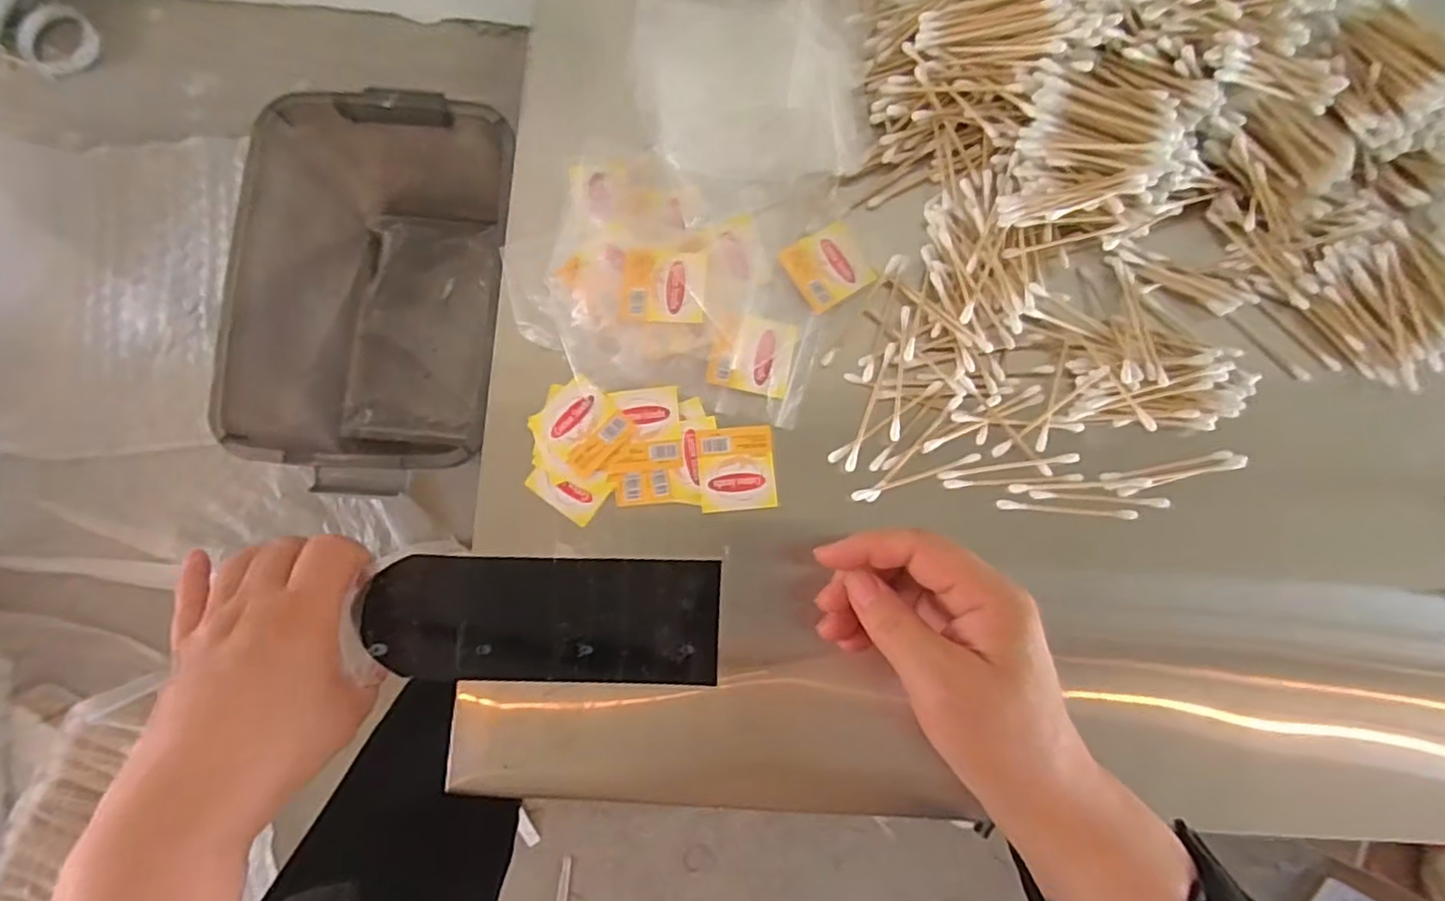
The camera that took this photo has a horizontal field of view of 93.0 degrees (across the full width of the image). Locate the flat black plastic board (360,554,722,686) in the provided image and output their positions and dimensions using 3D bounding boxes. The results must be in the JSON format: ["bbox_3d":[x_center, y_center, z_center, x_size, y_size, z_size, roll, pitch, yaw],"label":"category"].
[{"bbox_3d":[-0.089,0.085,0.344,0.173,0.004,0.061,2,82,-1],"label":"flat black plastic board"}]

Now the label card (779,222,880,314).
[{"bbox_3d":[0.057,-0.099,0.363,0.043,0.004,0.039,-31,84,-6],"label":"label card"}]

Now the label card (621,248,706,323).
[{"bbox_3d":[-0.030,-0.086,0.354,0.043,0.005,0.039,3,75,4],"label":"label card"}]

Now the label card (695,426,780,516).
[{"bbox_3d":[0.007,0.009,0.356,0.039,0.004,0.043,-5,82,-2],"label":"label card"}]

